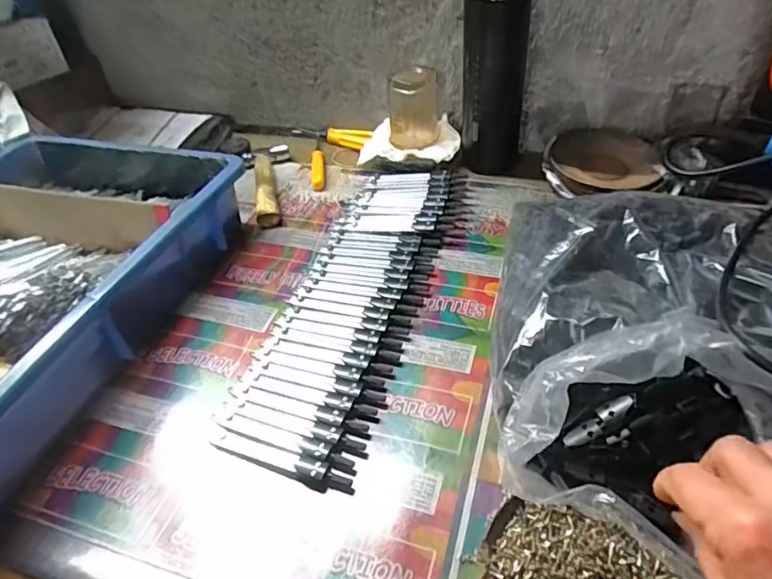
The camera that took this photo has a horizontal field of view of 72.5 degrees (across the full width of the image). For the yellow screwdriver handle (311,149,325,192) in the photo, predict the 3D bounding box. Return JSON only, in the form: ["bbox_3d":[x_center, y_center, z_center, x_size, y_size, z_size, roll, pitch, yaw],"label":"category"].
[{"bbox_3d":[-0.082,-0.145,0.634,0.015,0.014,0.070,-6,43,-1],"label":"yellow screwdriver handle"}]

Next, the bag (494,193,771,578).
[{"bbox_3d":[0.208,0.036,0.357,0.261,0.089,0.264,10,45,15],"label":"bag"}]

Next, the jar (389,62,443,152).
[{"bbox_3d":[0.034,-0.208,0.617,0.058,0.090,0.058,-3,43,3],"label":"jar"}]

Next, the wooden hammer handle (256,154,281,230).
[{"bbox_3d":[-0.136,-0.115,0.604,0.024,0.019,0.127,-10,43,-5],"label":"wooden hammer handle"}]

